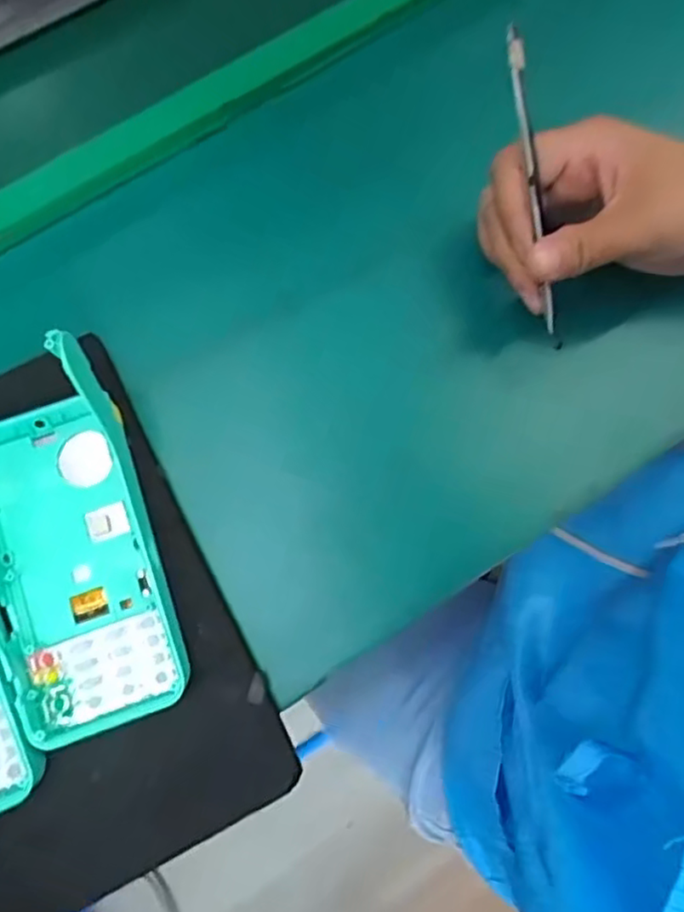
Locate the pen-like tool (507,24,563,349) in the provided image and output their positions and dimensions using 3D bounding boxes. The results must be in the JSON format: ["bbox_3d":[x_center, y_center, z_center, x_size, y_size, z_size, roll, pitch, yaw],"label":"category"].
[{"bbox_3d":[0.085,-0.116,0.283,0.009,0.010,0.129,-16,110,-4],"label":"pen-like tool"}]

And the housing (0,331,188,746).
[{"bbox_3d":[-0.131,0.040,0.289,0.082,0.057,0.162,-20,79,-5],"label":"housing"}]

